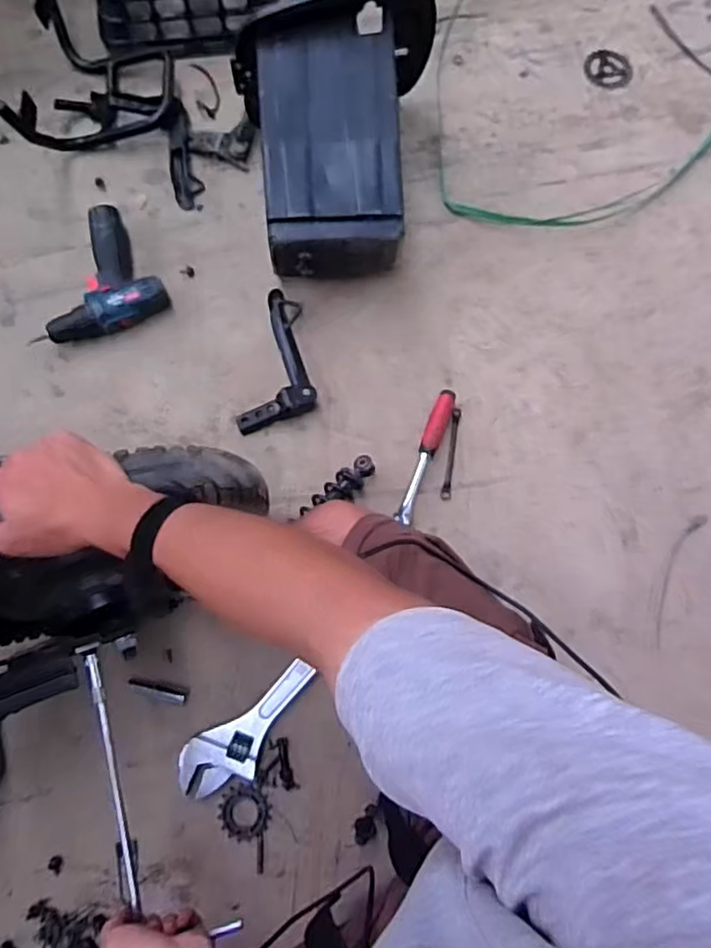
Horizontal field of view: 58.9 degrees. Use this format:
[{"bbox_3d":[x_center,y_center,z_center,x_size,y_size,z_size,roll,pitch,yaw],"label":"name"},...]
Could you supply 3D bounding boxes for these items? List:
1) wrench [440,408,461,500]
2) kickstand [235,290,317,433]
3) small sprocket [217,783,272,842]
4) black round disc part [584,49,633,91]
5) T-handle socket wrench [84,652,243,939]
[{"bbox_3d":[0.140,-0.031,0.920,0.014,0.005,0.139,10,76,1],"label":"wrench"},{"bbox_3d":[-0.101,-0.163,0.939,0.106,0.031,0.226,12,76,1],"label":"kickstand"},{"bbox_3d":[-0.140,0.427,0.794,0.065,0.011,0.064,0,76,-2],"label":"small sprocket"},{"bbox_3d":[0.468,-0.748,1.163,0.085,0.008,0.095,8,75,0],"label":"black round disc part"},{"bbox_3d":[-0.219,0.313,0.603,0.167,0.022,0.283,-11,77,-5],"label":"T-handle socket wrench"}]

